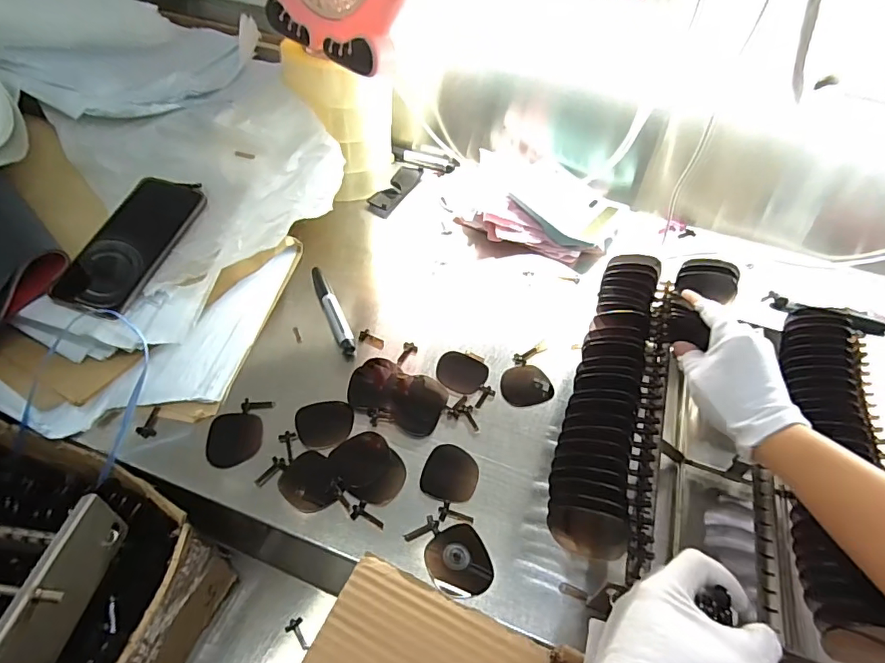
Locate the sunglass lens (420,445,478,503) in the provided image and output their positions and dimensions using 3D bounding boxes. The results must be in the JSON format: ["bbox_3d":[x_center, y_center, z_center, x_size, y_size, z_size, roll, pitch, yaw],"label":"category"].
[{"bbox_3d":[0.008,0.126,0.449,0.048,0.004,0.051,14,48,7],"label":"sunglass lens"}]

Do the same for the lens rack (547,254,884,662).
[{"bbox_3d":[0.223,0.091,0.418,0.245,0.100,0.337,15,48,8],"label":"lens rack"}]

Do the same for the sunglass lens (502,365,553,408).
[{"bbox_3d":[0.086,0.055,0.519,0.051,0.004,0.049,3,48,-3],"label":"sunglass lens"}]

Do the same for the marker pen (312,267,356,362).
[{"bbox_3d":[-0.125,-0.025,0.567,0.018,0.016,0.134,-17,52,-19],"label":"marker pen"}]

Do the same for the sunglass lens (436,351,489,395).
[{"bbox_3d":[0.020,0.042,0.524,0.053,0.004,0.047,22,50,14],"label":"sunglass lens"}]

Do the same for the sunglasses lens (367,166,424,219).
[{"bbox_3d":[-0.070,-0.211,0.747,0.039,0.010,0.123,21,49,13],"label":"sunglasses lens"}]

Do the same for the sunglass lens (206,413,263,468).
[{"bbox_3d":[-0.190,0.098,0.459,0.047,0.006,0.051,-6,49,-11],"label":"sunglass lens"}]

